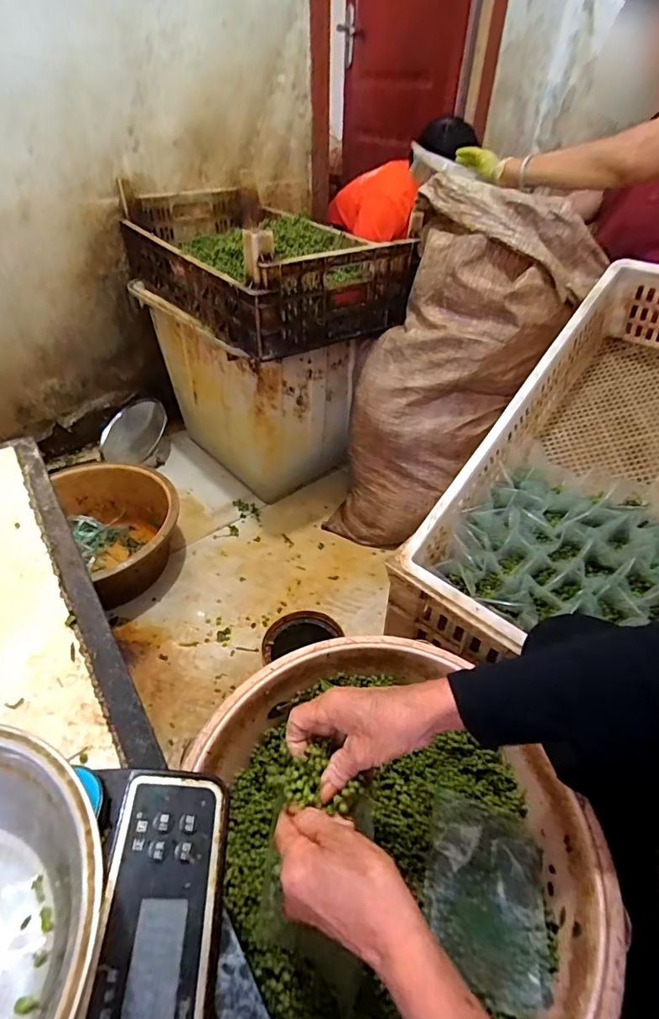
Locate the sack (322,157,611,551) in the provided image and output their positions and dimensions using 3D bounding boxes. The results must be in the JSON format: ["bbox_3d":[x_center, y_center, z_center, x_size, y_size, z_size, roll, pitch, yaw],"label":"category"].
[{"bbox_3d":[0.204,-0.239,0.990,0.240,0.750,0.281,2,36,-34],"label":"sack"}]

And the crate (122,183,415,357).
[{"bbox_3d":[-0.170,-0.559,1.049,0.411,0.173,0.665,-27,49,-28],"label":"crate"}]

